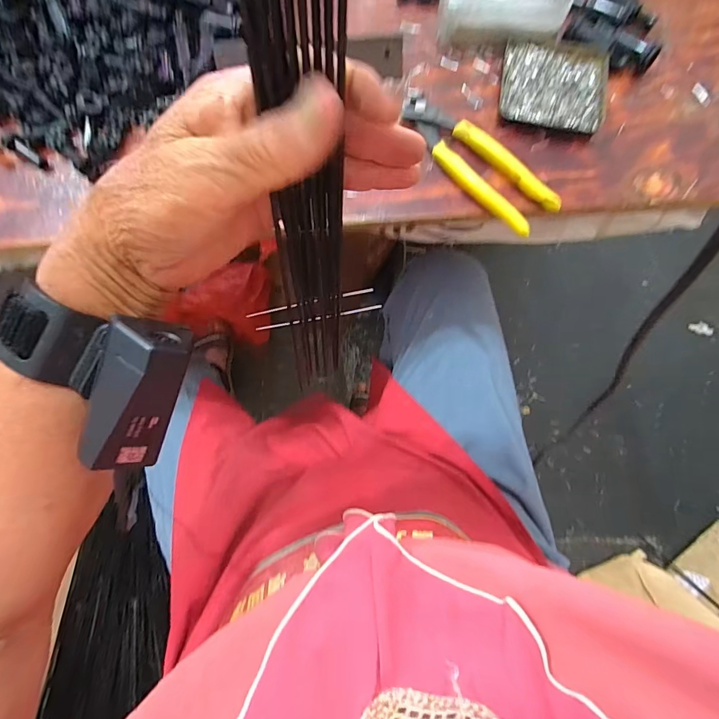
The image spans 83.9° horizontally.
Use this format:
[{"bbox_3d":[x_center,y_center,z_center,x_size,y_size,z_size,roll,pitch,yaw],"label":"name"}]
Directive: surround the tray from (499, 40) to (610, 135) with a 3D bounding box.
[{"bbox_3d":[0.183,-0.260,0.378,0.095,0.012,0.095,7,78,0],"label":"tray"}]

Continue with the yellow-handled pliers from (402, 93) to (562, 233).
[{"bbox_3d":[0.102,-0.179,0.357,0.046,0.014,0.163,-41,79,-10],"label":"yellow-handled pliers"}]

